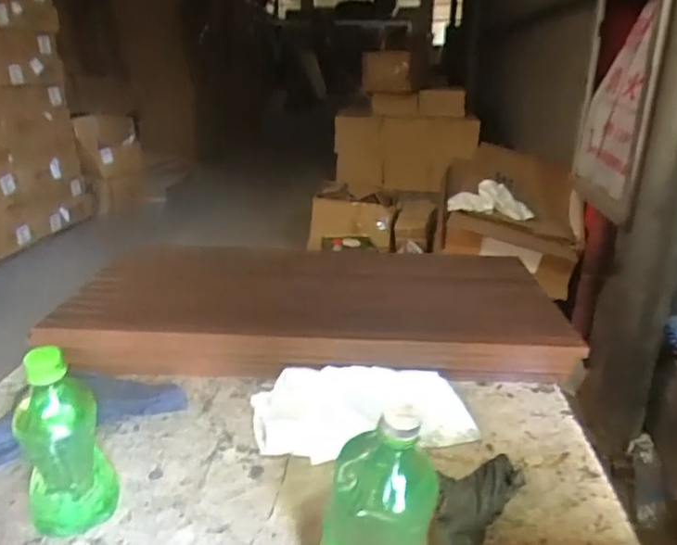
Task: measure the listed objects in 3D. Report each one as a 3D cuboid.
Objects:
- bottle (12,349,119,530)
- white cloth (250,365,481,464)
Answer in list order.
[{"bbox_3d":[-0.258,0.158,0.533,0.075,0.193,0.078,-11,24,-27],"label":"bottle"},{"bbox_3d":[0.028,0.172,0.731,0.268,0.041,0.171,-4,22,-11],"label":"white cloth"}]

